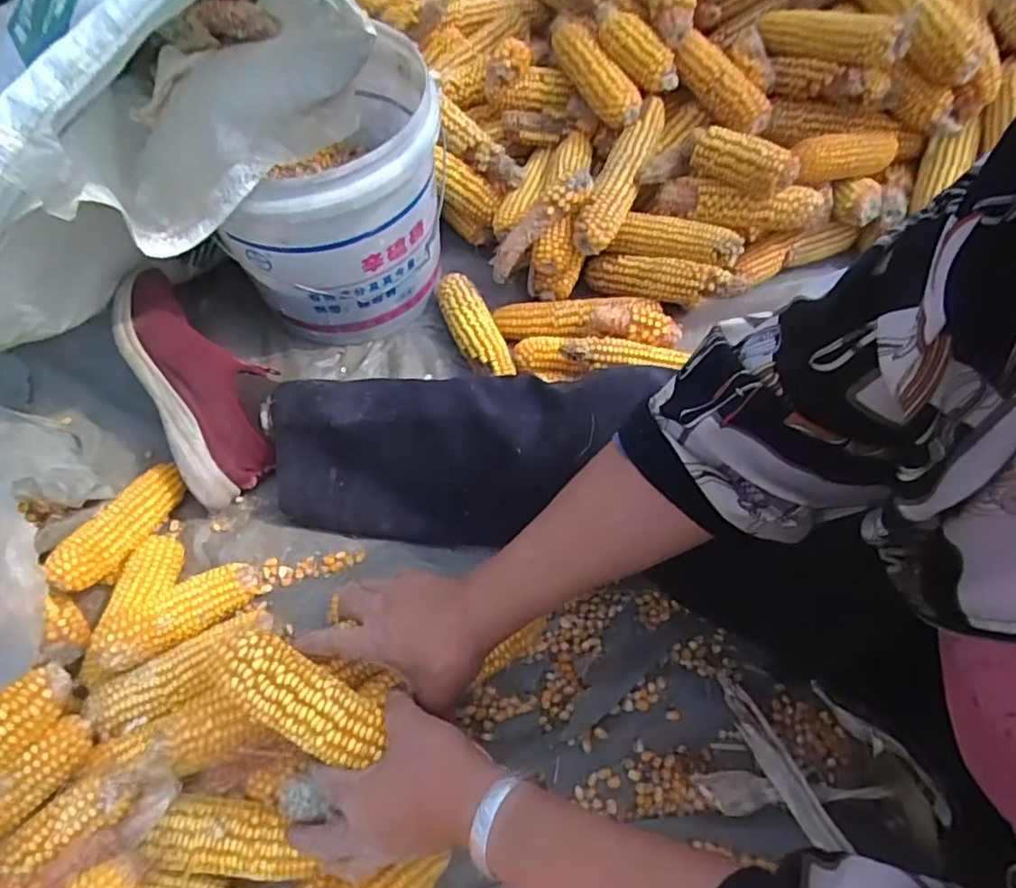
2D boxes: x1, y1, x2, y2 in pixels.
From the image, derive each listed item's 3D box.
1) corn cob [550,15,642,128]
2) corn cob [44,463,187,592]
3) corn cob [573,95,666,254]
[{"bbox_3d":[0.099,-0.450,0.751,0.049,0.041,0.166,-28,76,-14],"label":"corn cob"},{"bbox_3d":[-0.365,0.076,0.589,0.046,0.041,0.145,13,38,8],"label":"corn cob"},{"bbox_3d":[0.135,-0.315,0.734,0.044,0.037,0.202,23,78,14],"label":"corn cob"}]

